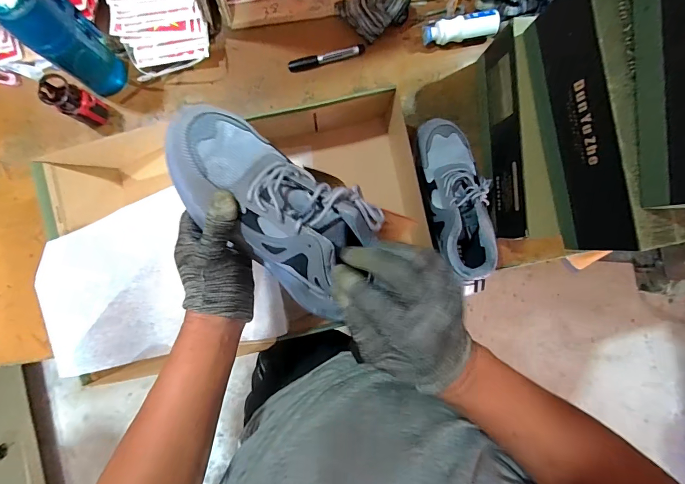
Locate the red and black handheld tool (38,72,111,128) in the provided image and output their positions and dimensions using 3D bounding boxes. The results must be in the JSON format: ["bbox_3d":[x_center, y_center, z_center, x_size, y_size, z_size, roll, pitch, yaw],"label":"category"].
[{"bbox_3d":[-0.414,-0.216,0.571,0.049,0.093,0.045,21,89,-4],"label":"red and black handheld tool"}]

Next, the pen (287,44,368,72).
[{"bbox_3d":[-0.027,-0.320,0.638,0.134,0.016,0.022,-12,91,-4],"label":"pen"}]

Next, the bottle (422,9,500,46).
[{"bbox_3d":[0.208,-0.375,0.642,0.128,0.030,0.039,-8,91,-4],"label":"bottle"}]

